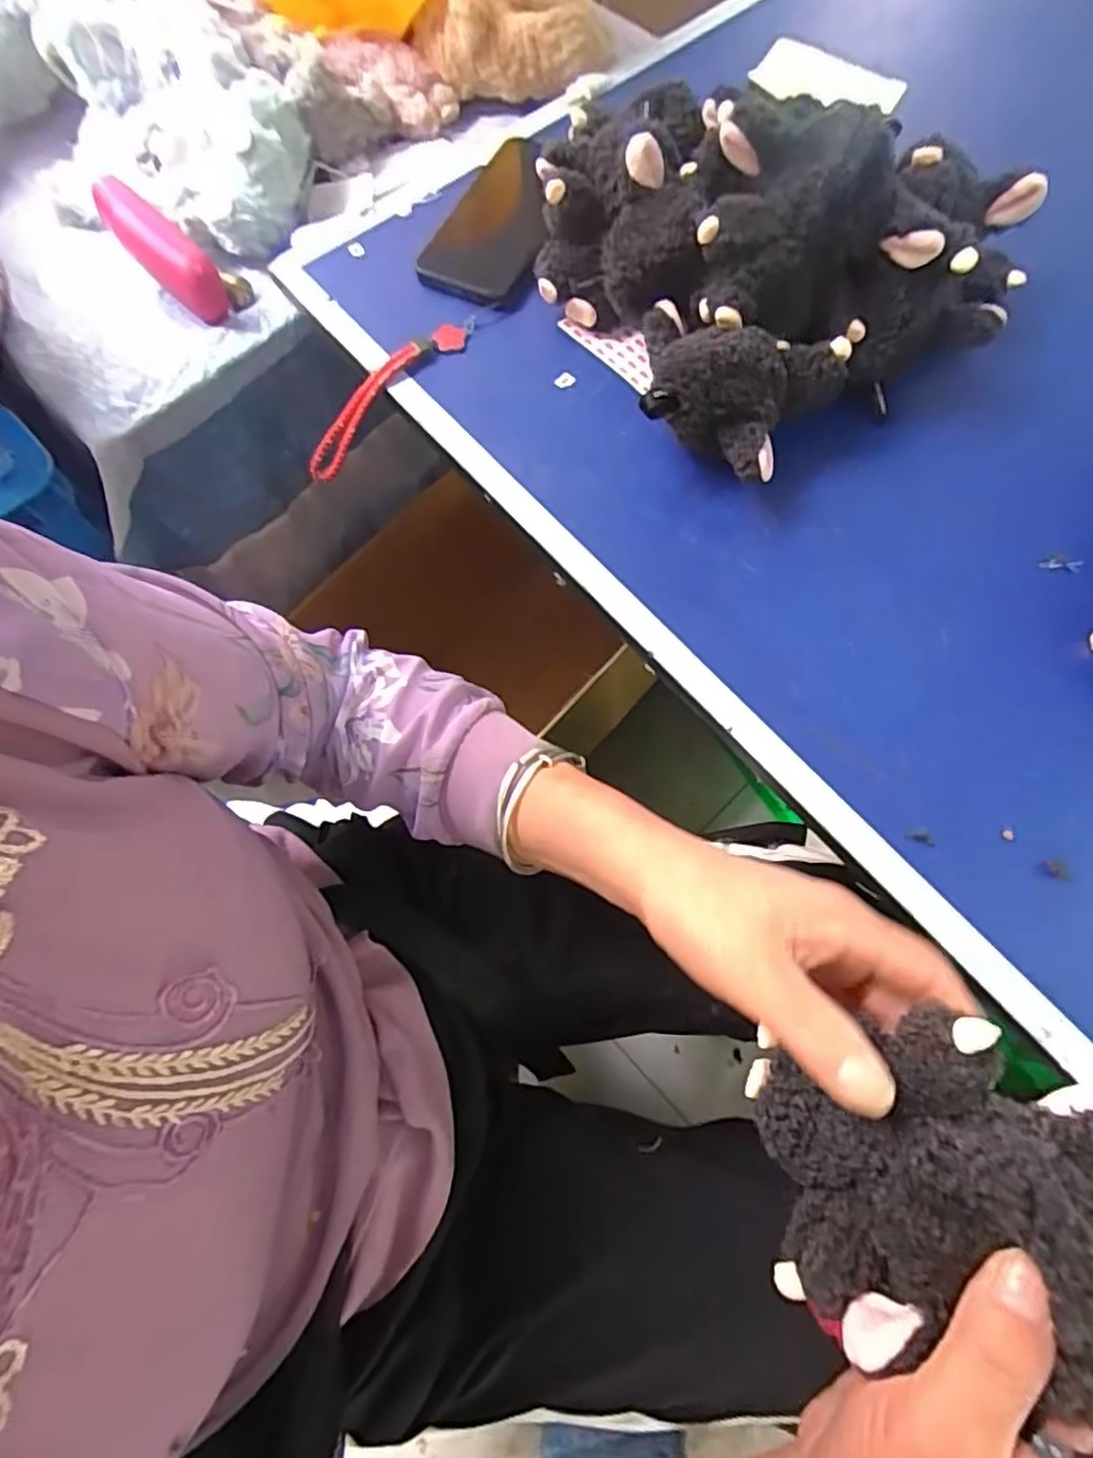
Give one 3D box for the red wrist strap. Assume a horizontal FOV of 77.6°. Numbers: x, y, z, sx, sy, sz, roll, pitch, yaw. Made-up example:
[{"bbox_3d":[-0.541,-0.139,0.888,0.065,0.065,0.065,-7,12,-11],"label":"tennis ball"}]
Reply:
[{"bbox_3d":[-0.121,-0.240,0.494,0.149,0.036,0.011,-41,73,9],"label":"red wrist strap"}]

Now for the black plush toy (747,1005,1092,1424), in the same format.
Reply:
[{"bbox_3d":[0.142,0.156,0.243,0.116,0.065,0.102,-18,64,41],"label":"black plush toy"}]

